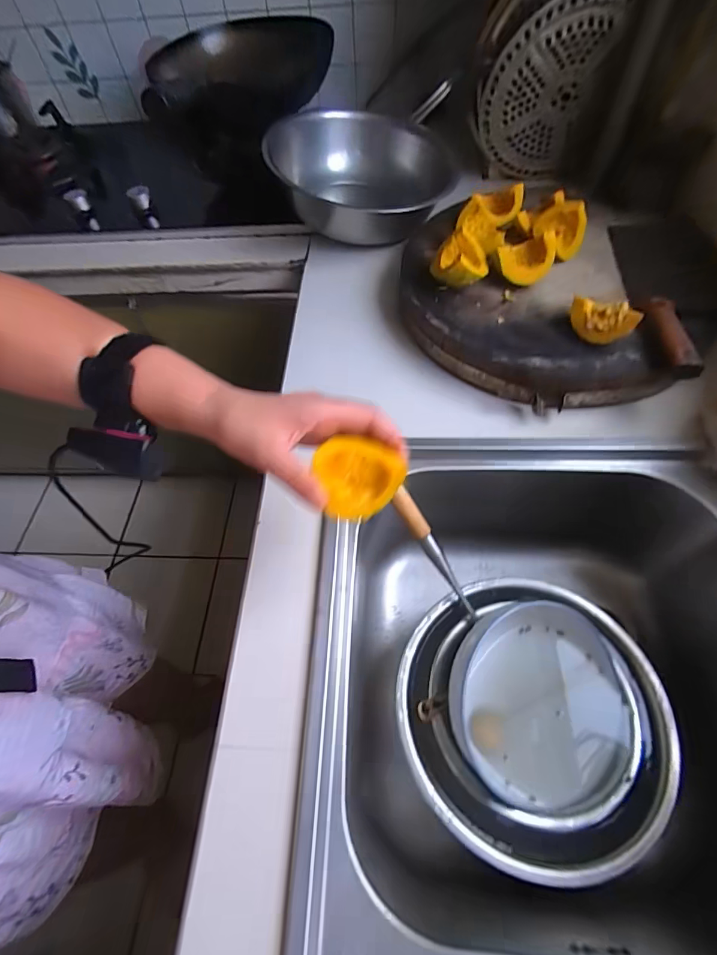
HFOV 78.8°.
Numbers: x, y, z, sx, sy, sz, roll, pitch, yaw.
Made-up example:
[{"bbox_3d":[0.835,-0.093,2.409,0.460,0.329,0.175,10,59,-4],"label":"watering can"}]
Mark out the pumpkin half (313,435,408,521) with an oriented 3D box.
[{"bbox_3d":[-0.005,-0.001,0.317,0.057,0.034,0.059,44,86,-12],"label":"pumpkin half"}]

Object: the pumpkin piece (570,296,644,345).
[{"bbox_3d":[0.259,-0.167,0.469,0.067,0.043,0.022,36,68,23],"label":"pumpkin piece"}]

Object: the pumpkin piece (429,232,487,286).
[{"bbox_3d":[0.122,-0.258,0.531,0.064,0.047,0.057,6,60,8],"label":"pumpkin piece"}]

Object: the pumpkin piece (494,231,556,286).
[{"bbox_3d":[0.202,-0.268,0.538,0.071,0.041,0.062,4,59,7],"label":"pumpkin piece"}]

